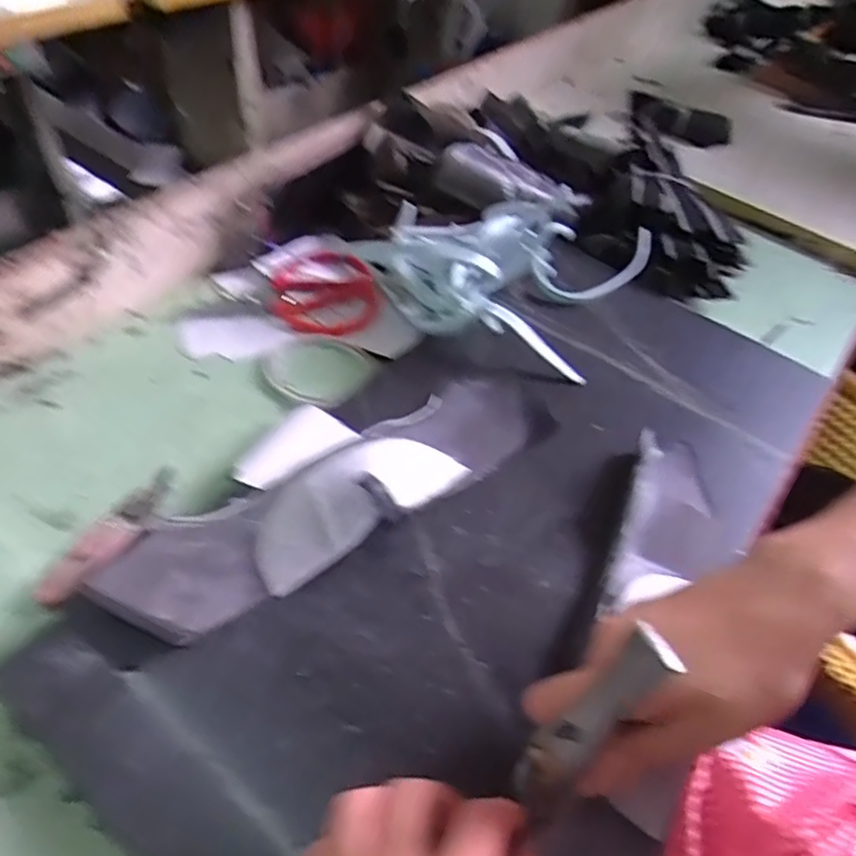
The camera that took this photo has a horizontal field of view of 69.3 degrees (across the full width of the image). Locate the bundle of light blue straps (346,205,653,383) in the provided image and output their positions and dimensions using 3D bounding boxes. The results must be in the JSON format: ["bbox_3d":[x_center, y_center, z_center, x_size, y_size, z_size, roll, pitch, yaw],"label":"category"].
[{"bbox_3d":[0.074,-0.167,0.573,0.223,0.075,0.225,24,51,15],"label":"bundle of light blue straps"}]

